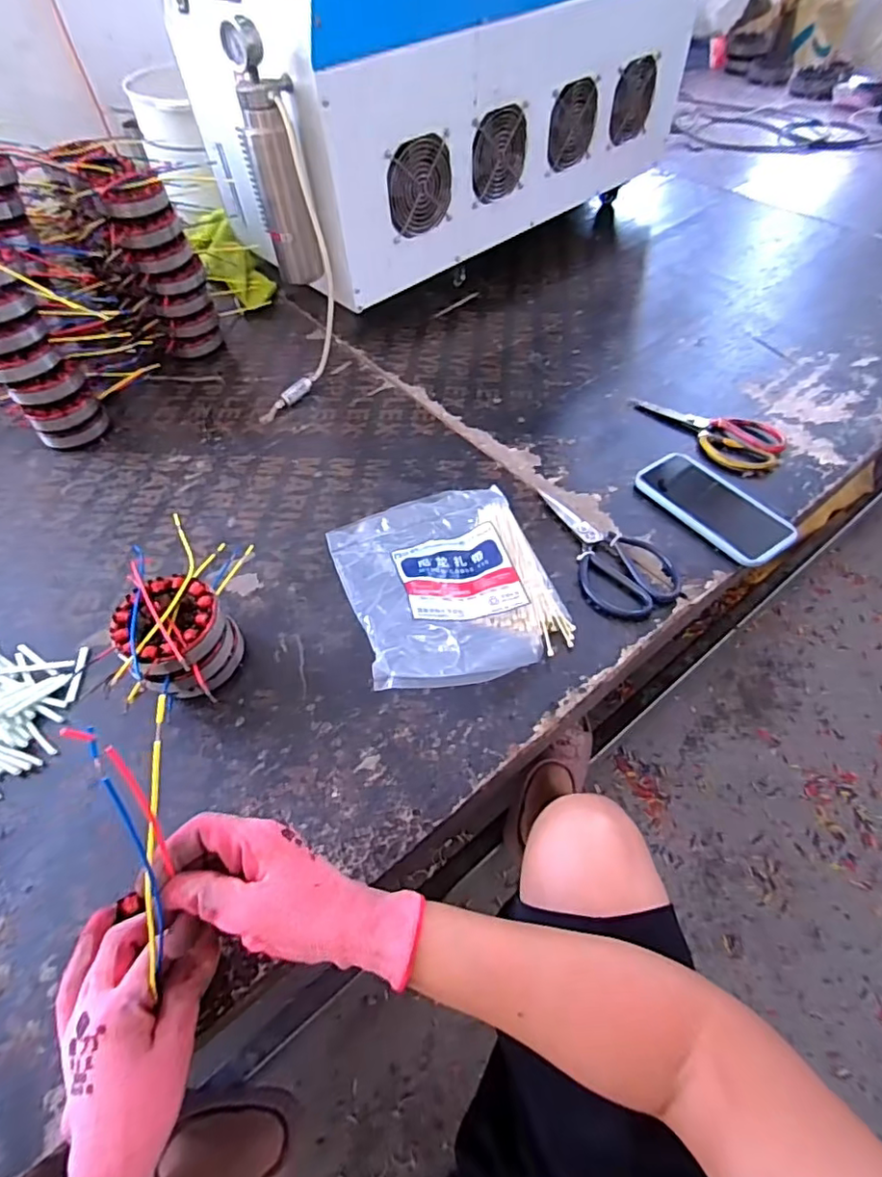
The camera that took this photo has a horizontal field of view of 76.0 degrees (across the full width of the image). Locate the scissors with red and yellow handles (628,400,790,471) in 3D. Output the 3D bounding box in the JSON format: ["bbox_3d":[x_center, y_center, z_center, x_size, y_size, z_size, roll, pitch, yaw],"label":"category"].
[{"bbox_3d":[0.332,-0.199,0.725,0.193,0.018,0.089,25,59,21],"label":"scissors with red and yellow handles"}]

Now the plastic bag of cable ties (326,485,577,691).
[{"bbox_3d":[0.004,-0.019,0.572,0.198,0.060,0.248,-18,54,-9],"label":"plastic bag of cable ties"}]

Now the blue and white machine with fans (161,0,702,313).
[{"bbox_3d":[0.036,-0.798,0.904,0.818,0.388,0.359,-31,58,-18],"label":"blue and white machine with fans"}]

